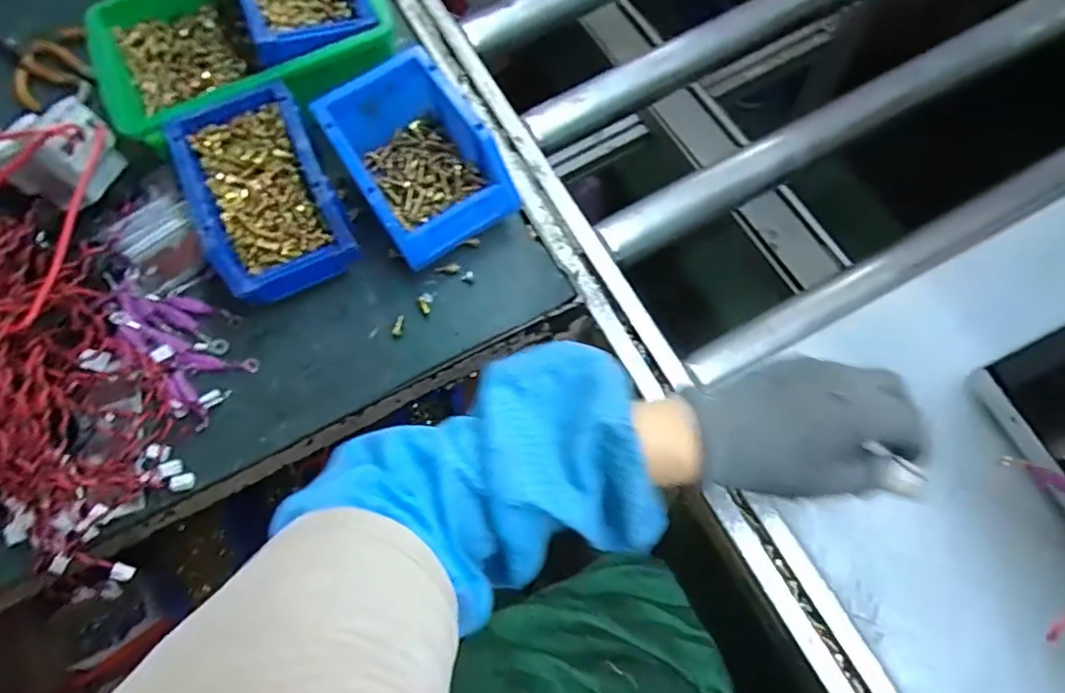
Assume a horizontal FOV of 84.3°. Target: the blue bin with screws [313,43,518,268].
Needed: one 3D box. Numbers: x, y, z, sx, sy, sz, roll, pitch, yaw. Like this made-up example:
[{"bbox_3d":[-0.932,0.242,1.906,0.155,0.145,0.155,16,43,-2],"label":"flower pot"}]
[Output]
[{"bbox_3d":[-0.098,-0.155,0.504,0.112,0.077,0.157,-34,71,-8],"label":"blue bin with screws"}]

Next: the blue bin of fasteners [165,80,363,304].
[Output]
[{"bbox_3d":[-0.223,-0.127,0.499,0.110,0.068,0.167,-27,70,-5],"label":"blue bin of fasteners"}]

